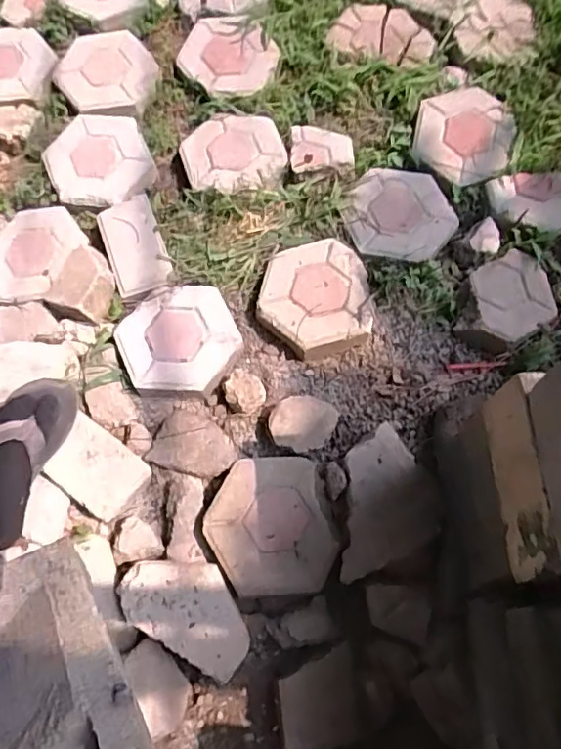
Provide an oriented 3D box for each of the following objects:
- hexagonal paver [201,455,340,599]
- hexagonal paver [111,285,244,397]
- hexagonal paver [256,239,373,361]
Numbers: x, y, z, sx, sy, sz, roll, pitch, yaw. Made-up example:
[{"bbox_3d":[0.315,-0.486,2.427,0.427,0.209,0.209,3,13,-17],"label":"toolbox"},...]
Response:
[{"bbox_3d":[-0.018,0.230,0.836,0.174,0.054,0.203,-17,71,-4],"label":"hexagonal paver"},{"bbox_3d":[-0.177,-0.058,0.951,0.196,0.039,0.195,-22,72,-5],"label":"hexagonal paver"},{"bbox_3d":[0.061,-0.135,0.968,0.187,0.052,0.213,1,71,2],"label":"hexagonal paver"}]

